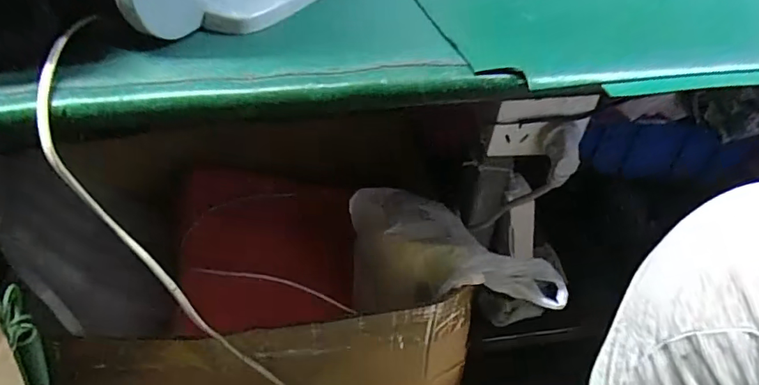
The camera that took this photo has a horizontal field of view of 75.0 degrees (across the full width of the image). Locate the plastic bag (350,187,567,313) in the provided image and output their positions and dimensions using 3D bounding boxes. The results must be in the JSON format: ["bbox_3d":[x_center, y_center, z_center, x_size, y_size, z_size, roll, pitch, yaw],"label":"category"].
[{"bbox_3d":[0.074,0.070,0.540,0.218,0.096,0.121,9,42,7],"label":"plastic bag"}]

